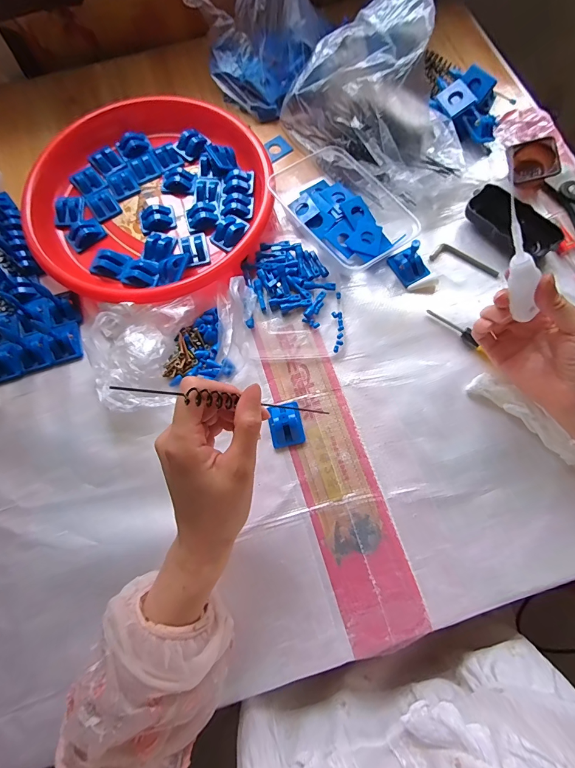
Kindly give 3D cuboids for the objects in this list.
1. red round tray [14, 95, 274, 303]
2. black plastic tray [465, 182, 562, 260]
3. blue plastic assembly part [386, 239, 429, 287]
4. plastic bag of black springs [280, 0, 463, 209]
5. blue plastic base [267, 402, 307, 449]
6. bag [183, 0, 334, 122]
[{"bbox_3d":[-0.171,-0.234,0.455,0.282,0.032,0.272,0,73,1],"label":"red round tray"},{"bbox_3d":[0.262,-0.188,0.433,0.049,0.024,0.104,-41,77,-10],"label":"black plastic tray"},{"bbox_3d":[0.143,-0.145,0.420,0.031,0.043,0.045,-26,75,-7],"label":"blue plastic assembly part"},{"bbox_3d":[0.119,-0.345,0.432,0.220,0.135,0.128,41,78,12],"label":"plastic bag of black springs"},{"bbox_3d":[-0.002,0.040,0.379,0.034,0.021,0.045,-13,73,-3],"label":"blue plastic base"},{"bbox_3d":[-0.036,-0.450,0.459,0.175,0.159,0.119,-10,73,-2],"label":"bag"}]

